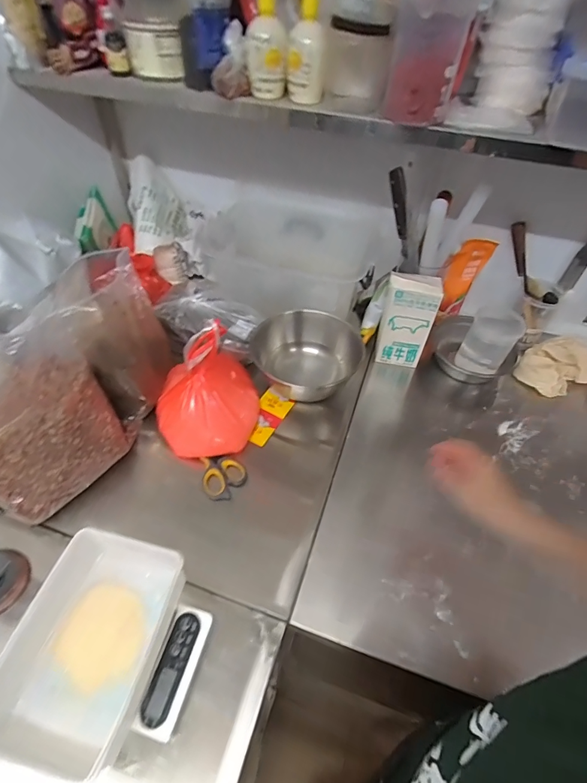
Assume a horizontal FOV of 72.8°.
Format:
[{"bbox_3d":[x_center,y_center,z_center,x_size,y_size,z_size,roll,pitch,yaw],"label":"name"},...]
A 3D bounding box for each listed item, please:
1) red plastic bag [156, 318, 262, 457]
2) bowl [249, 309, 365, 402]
[{"bbox_3d":[-0.156,-0.018,0.712,0.185,0.172,0.205,-10,51,-11],"label":"red plastic bag"},{"bbox_3d":[0.030,-0.076,0.810,0.170,0.103,0.212,30,54,21],"label":"bowl"}]

